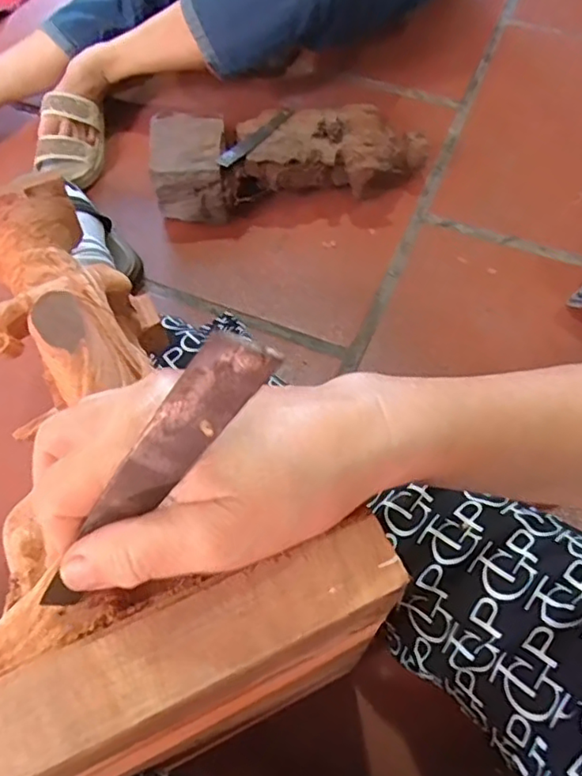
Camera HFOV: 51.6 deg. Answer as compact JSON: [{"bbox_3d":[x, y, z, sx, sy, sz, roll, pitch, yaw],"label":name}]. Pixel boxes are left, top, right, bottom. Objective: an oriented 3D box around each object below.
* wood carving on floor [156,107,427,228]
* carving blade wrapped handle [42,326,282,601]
[{"bbox_3d":[-0.001,-0.322,0.857,0.372,0.100,0.136,-3,60,0],"label":"wood carving on floor"},{"bbox_3d":[-0.049,0.033,0.192,0.015,0.135,0.013,1,47,-51],"label":"carving blade wrapped handle"}]

